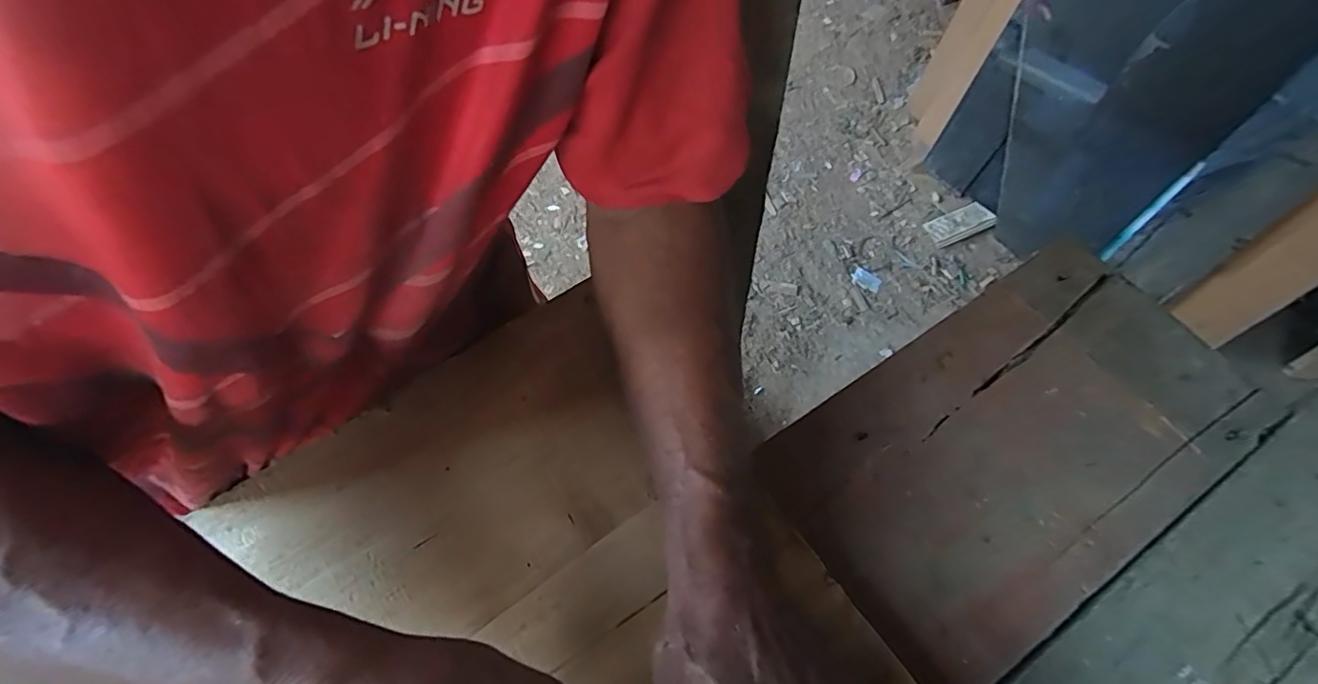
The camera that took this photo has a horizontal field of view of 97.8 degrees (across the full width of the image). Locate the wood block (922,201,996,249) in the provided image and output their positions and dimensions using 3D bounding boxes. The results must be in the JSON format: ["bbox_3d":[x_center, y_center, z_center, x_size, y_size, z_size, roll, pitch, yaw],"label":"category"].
[{"bbox_3d":[0.778,-0.310,1.492,0.169,0.025,0.082,-21,63,-12],"label":"wood block"}]

